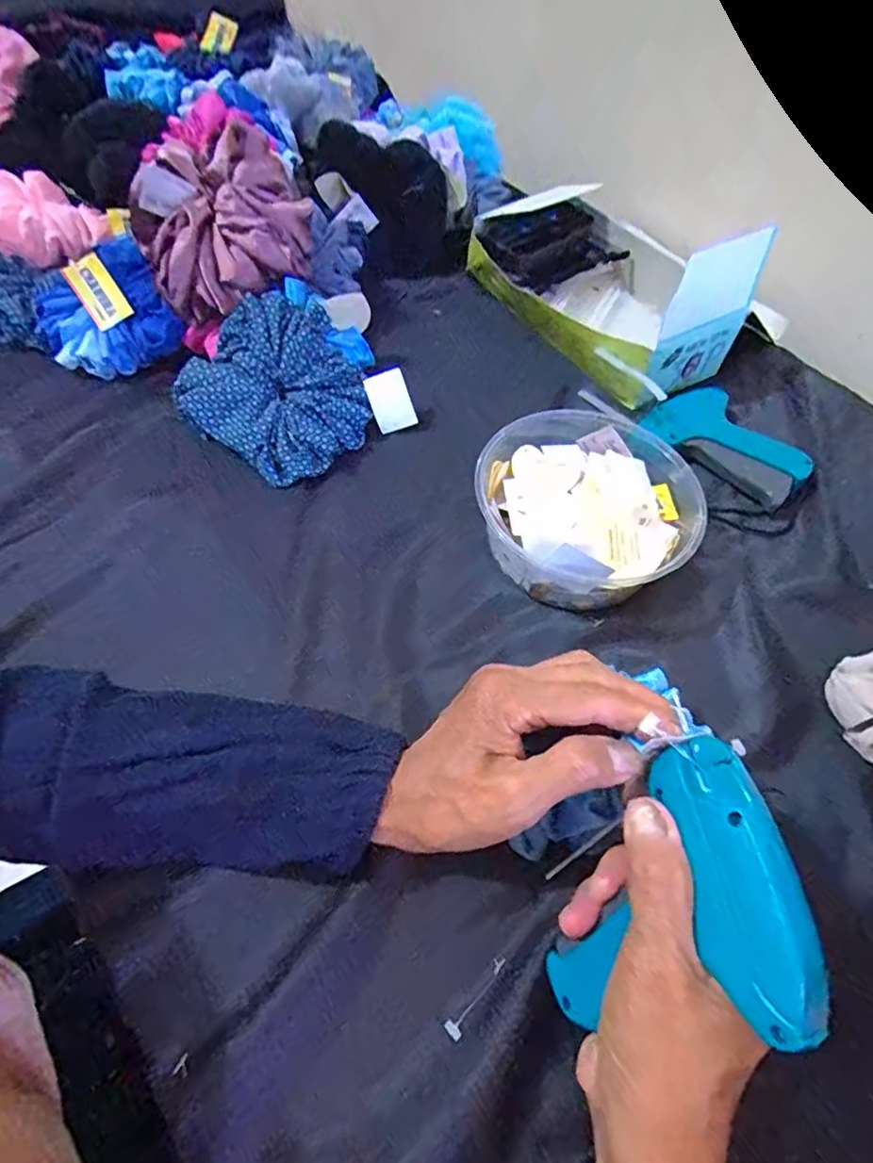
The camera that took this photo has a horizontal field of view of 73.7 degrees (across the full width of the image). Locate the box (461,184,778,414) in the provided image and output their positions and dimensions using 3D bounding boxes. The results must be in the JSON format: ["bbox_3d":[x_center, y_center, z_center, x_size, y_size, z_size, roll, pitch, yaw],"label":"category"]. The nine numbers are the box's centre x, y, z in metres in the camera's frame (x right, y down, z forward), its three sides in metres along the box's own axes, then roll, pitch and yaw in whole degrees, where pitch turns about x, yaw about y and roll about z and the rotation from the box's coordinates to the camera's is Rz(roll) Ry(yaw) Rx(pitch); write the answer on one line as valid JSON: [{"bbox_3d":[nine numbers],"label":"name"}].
[{"bbox_3d":[0.145,-0.278,0.511,0.139,0.106,0.238,-27,62,-20],"label":"box"}]

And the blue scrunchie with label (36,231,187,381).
[{"bbox_3d":[-0.274,-0.221,0.479,0.096,0.064,0.088,-30,63,-22],"label":"blue scrunchie with label"}]

